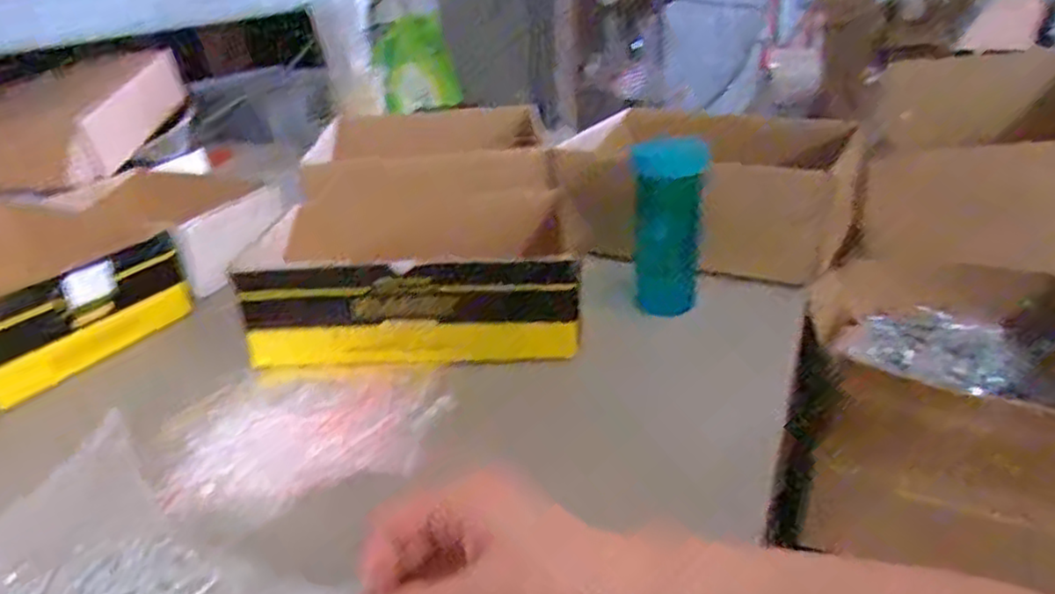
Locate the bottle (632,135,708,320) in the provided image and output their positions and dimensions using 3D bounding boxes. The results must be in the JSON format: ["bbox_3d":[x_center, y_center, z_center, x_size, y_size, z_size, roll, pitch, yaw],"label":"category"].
[{"bbox_3d":[0.140,-0.072,0.700,0.069,0.160,0.067,1,27,8],"label":"bottle"}]

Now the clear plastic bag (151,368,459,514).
[{"bbox_3d":[-0.172,0.100,0.558,0.213,0.019,0.146,-7,27,-8],"label":"clear plastic bag"}]

